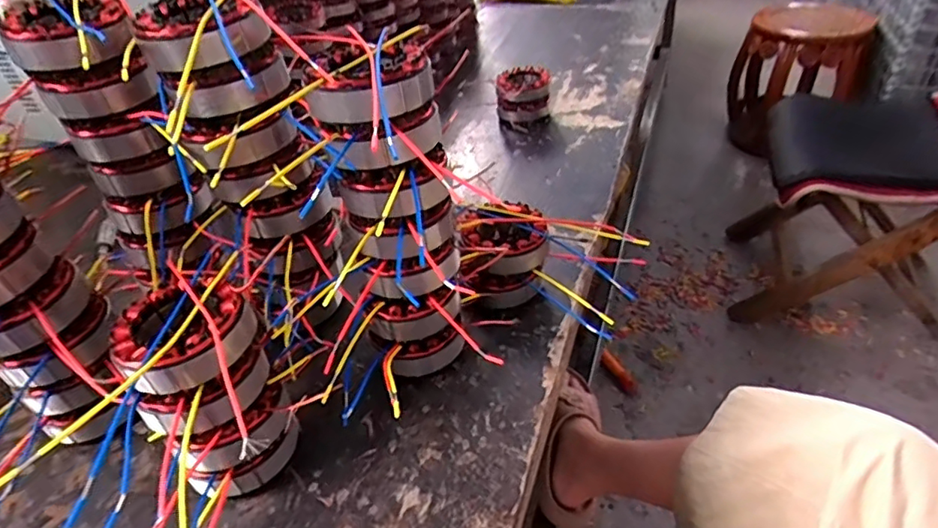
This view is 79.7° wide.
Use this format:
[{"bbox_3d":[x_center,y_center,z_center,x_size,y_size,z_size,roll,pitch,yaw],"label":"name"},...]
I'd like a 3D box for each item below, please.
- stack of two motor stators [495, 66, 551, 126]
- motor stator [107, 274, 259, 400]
[{"bbox_3d":[0.087,-0.269,0.904,0.085,0.065,0.102,-1,39,6],"label":"stack of two motor stators"},{"bbox_3d":[-0.193,0.045,0.381,0.087,0.034,0.084,-4,39,3],"label":"motor stator"}]

